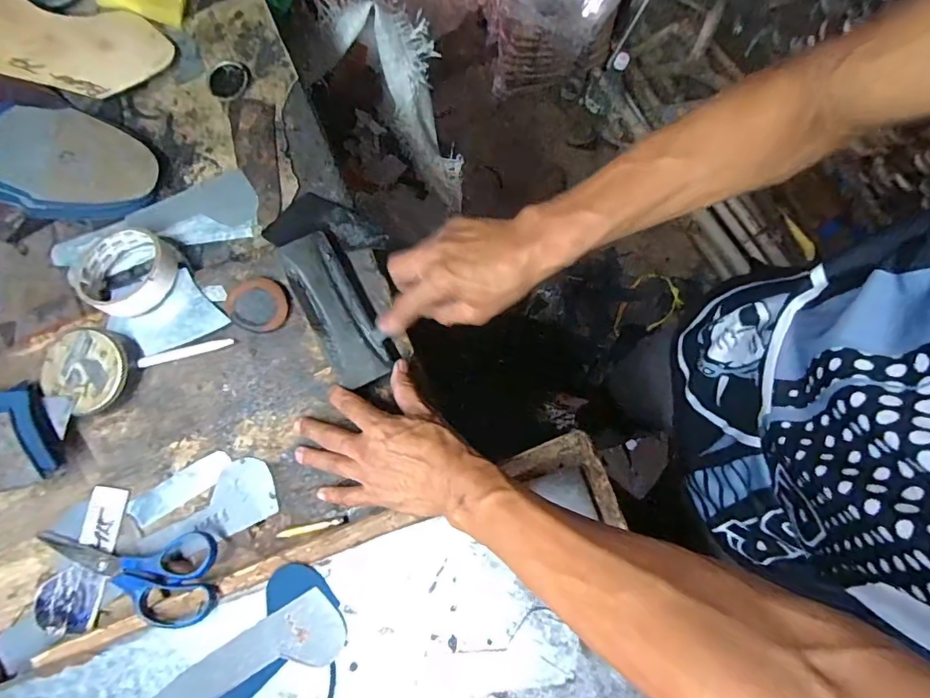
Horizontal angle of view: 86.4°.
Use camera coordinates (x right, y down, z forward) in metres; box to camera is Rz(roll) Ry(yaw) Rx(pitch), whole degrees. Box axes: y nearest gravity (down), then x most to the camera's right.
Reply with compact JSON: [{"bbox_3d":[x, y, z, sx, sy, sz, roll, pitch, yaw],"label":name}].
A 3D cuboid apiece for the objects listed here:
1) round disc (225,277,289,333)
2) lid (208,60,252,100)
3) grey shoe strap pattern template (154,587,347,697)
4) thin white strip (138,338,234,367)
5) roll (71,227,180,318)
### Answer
[{"bbox_3d":[-0.195,-0.042,0.462,0.058,0.011,0.050,13,82,-4],"label":"round disc"},{"bbox_3d":[-0.249,-0.285,0.524,0.045,0.006,0.041,1,83,-6],"label":"lid"},{"bbox_3d":[-0.195,0.269,0.402,0.208,0.006,0.054,-30,88,-1],"label":"grey shoe strap pattern template"},{"bbox_3d":[-0.259,0.003,0.460,0.086,0.004,0.010,-13,84,-7],"label":"thin white strip"},{"bbox_3d":[-0.324,-0.074,0.473,0.087,0.041,0.085,11,80,1],"label":"roll"}]

